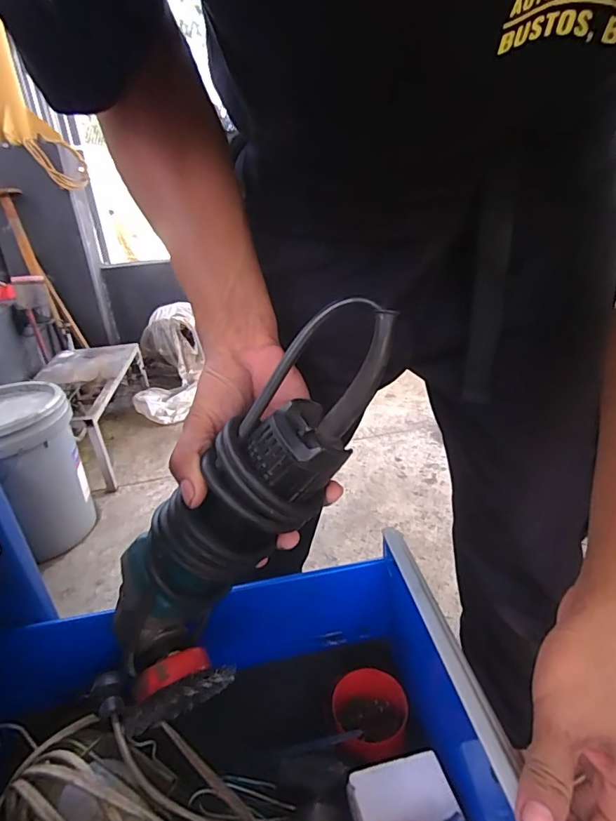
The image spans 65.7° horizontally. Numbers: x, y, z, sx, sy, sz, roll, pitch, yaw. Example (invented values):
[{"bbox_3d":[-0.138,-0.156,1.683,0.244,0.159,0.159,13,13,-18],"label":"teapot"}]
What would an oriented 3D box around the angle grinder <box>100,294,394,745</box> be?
[{"bbox_3d":[-0.048,0.079,0.334,0.081,0.341,0.080,26,16,-30],"label":"angle grinder"}]

